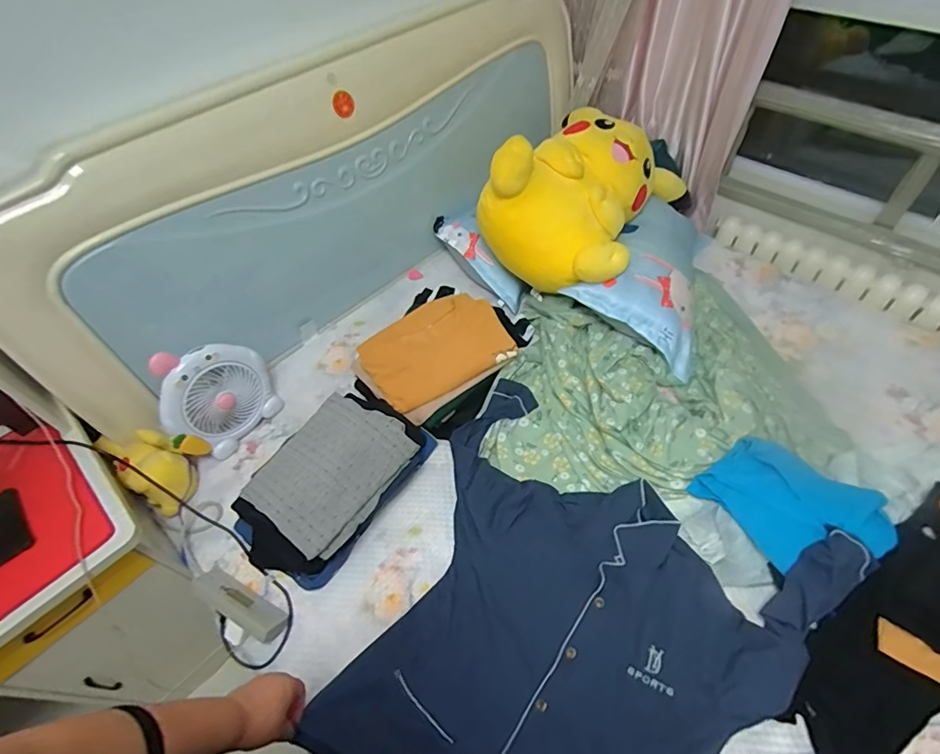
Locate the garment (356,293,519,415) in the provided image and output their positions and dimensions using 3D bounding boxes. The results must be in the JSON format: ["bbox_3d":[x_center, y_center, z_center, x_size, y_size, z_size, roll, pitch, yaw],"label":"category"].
[{"bbox_3d":[-0.094,-0.081,1.308,0.388,0.077,0.247,-29,56,-18],"label":"garment"}]

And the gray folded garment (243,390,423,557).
[{"bbox_3d":[-0.314,0.199,1.072,0.266,0.060,0.340,26,58,21],"label":"gray folded garment"}]

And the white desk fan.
[{"bbox_3d":[-0.625,0.042,1.190,0.265,0.261,0.122,-39,61,-22],"label":"white desk fan"}]

